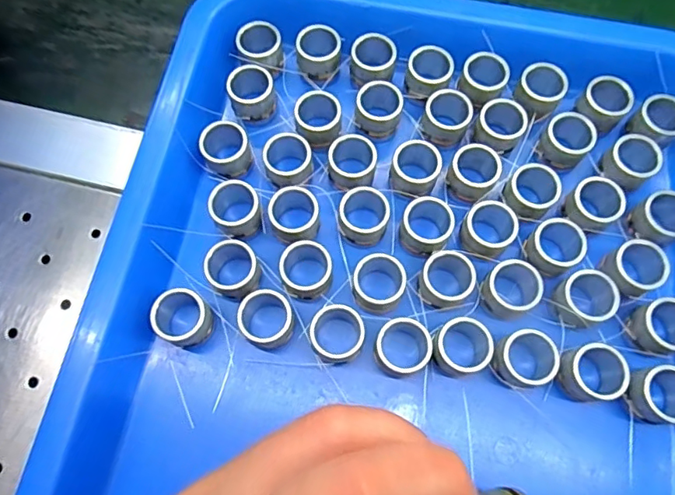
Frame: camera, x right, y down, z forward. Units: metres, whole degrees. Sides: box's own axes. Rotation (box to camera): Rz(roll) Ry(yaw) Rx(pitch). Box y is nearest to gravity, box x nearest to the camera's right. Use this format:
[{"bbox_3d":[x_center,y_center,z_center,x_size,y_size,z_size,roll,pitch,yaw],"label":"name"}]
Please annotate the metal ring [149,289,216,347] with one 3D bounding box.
[{"bbox_3d":[-0.073,0.033,0.247,0.024,0.019,0.024,0,69,-1],"label":"metal ring"}]

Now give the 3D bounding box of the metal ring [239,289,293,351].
[{"bbox_3d":[-0.034,0.034,0.248,0.024,0.017,0.024,1,69,-1],"label":"metal ring"}]

